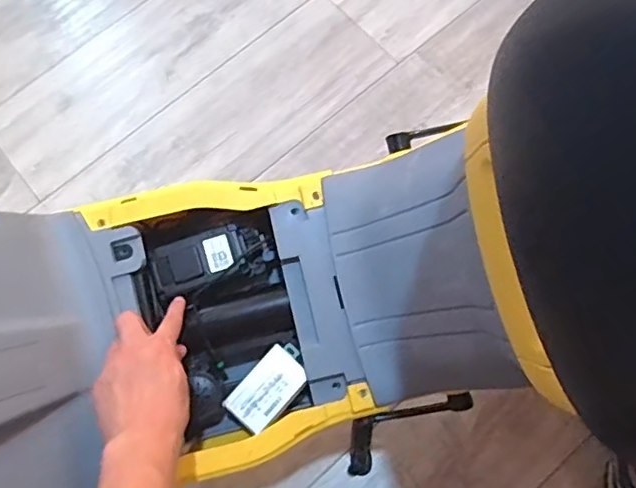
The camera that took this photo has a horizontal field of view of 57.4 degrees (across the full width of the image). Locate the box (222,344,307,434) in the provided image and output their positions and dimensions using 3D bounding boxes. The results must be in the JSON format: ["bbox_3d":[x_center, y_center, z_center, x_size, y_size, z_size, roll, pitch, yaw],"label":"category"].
[{"bbox_3d":[-0.052,0.149,0.597,0.052,0.013,0.081,39,79,14],"label":"box"}]

